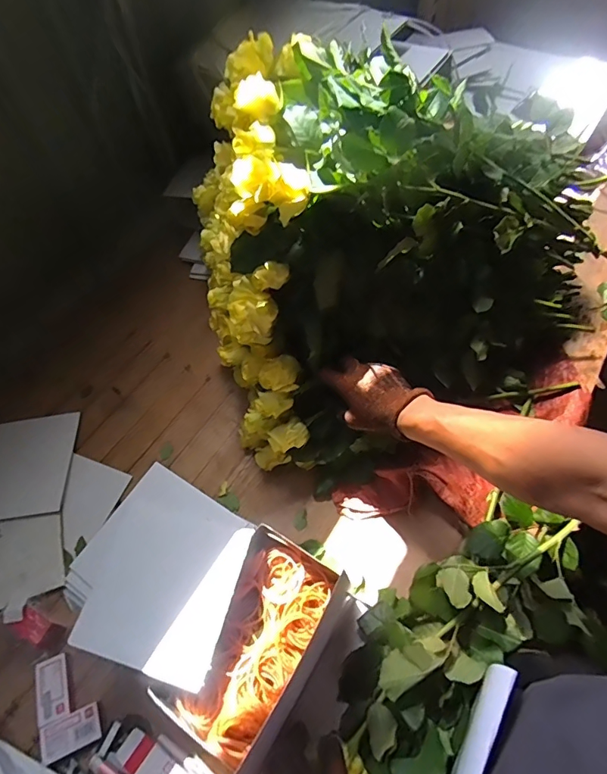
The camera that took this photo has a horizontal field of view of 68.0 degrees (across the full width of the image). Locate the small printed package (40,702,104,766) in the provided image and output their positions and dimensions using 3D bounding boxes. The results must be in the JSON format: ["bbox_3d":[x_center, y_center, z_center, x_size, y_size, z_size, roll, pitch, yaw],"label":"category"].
[{"bbox_3d":[-0.271,0.402,0.523,0.065,0.007,0.039,-22,61,-10],"label":"small printed package"}]

